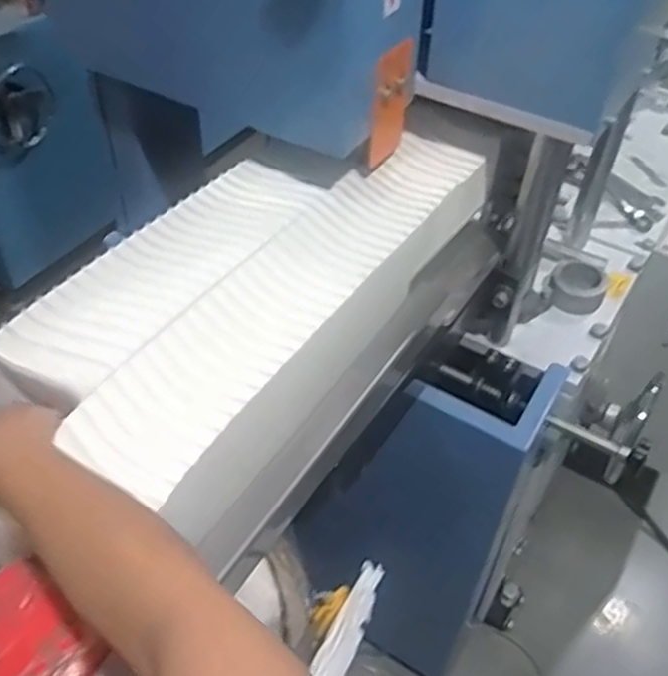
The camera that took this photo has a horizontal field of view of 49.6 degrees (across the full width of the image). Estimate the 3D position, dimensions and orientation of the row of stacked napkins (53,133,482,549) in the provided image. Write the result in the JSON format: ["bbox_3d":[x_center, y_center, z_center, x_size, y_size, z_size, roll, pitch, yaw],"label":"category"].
[{"bbox_3d":[-0.027,-0.040,0.696,0.131,0.077,0.531,25,50,21],"label":"row of stacked napkins"}]

